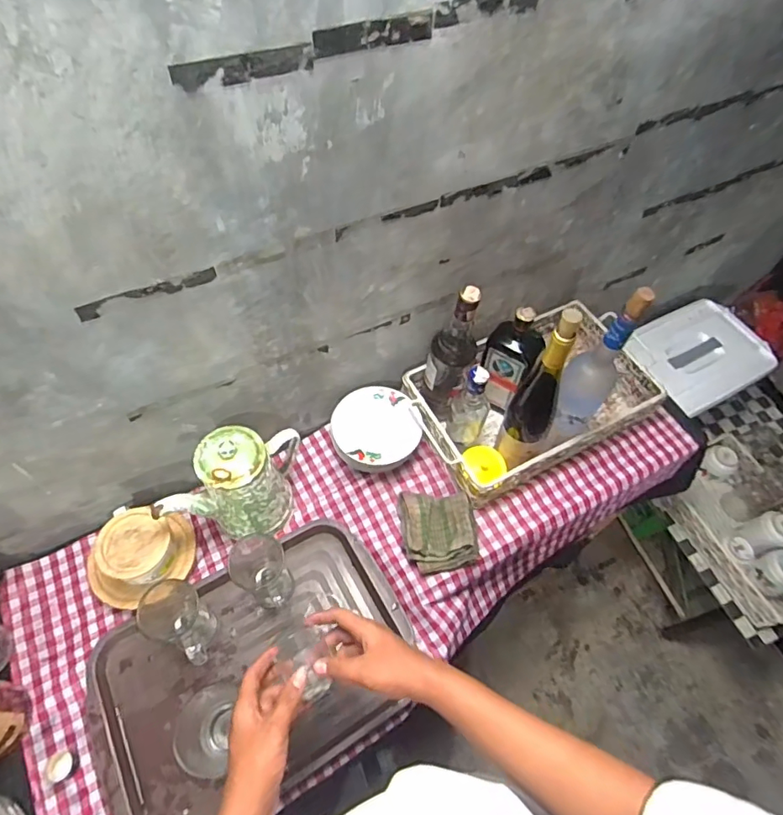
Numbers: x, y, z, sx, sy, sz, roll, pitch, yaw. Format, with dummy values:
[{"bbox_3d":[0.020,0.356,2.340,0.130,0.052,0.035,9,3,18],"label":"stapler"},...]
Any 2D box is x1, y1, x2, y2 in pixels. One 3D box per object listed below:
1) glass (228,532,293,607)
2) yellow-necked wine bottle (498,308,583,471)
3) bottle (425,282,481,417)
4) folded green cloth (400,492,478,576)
[{"bbox_3d":[-0.191,0.246,0.751,0.080,0.107,0.085,-24,62,-18],"label":"glass"},{"bbox_3d":[0.219,-0.020,0.724,0.070,0.313,0.074,28,60,13],"label":"yellow-necked wine bottle"},{"bbox_3d":[0.095,-0.069,0.802,0.077,0.283,0.073,2,57,-3],"label":"bottle"},{"bbox_3d":[0.074,0.197,0.801,0.116,0.056,0.126,-2,57,-5],"label":"folded green cloth"}]

